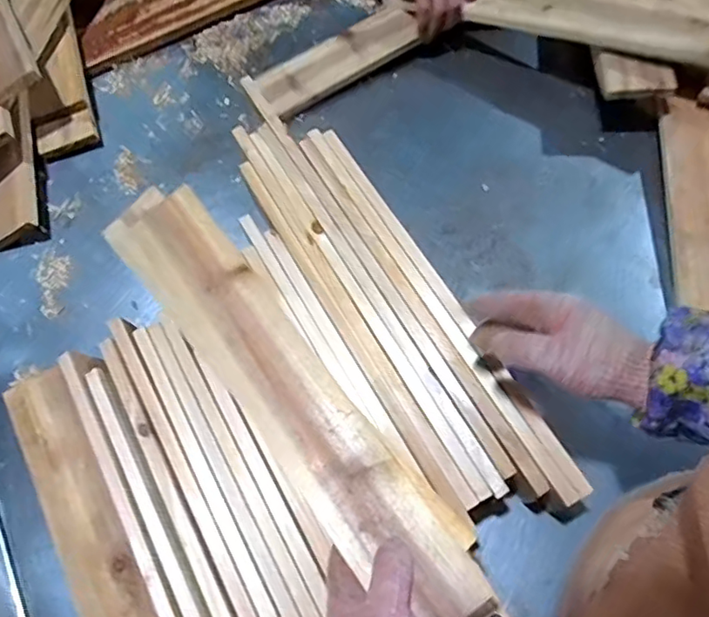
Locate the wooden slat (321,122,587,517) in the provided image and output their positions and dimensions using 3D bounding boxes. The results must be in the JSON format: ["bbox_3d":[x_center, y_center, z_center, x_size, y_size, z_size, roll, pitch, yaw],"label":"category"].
[{"bbox_3d":[0.091,-0.019,0.594,0.027,0.010,0.472,-27,68,-12],"label":"wooden slat"}]

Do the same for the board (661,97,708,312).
[{"bbox_3d":[0.427,-0.130,0.682,0.073,0.020,0.280,1,68,16],"label":"board"}]

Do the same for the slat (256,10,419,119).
[{"bbox_3d":[-0.023,-0.355,0.790,0.235,0.022,0.077,-30,76,-10],"label":"slat"}]

